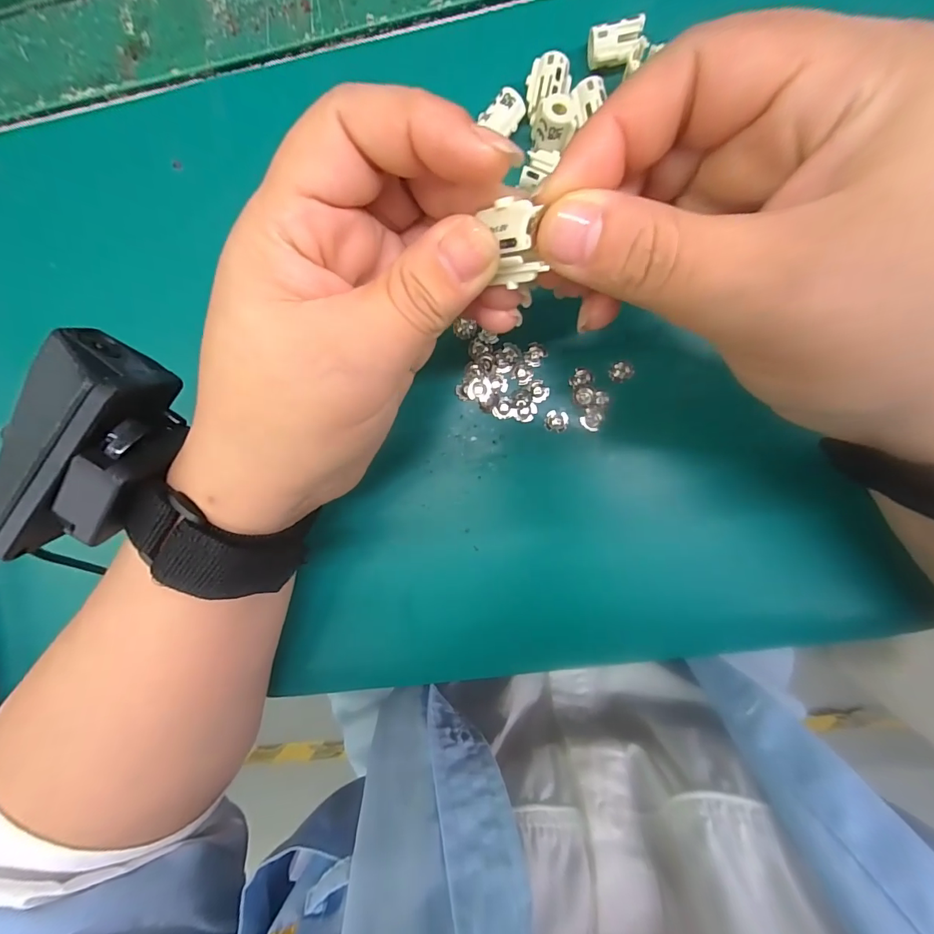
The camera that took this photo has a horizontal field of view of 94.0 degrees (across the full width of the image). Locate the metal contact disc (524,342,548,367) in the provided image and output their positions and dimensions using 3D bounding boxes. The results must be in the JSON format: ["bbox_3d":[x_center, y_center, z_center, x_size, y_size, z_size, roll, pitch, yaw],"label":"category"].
[{"bbox_3d":[0.032,-0.052,0.201,0.010,0.004,0.010,0,91,5],"label":"metal contact disc"}]

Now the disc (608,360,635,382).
[{"bbox_3d":[0.070,-0.043,0.198,0.010,0.004,0.010,0,91,5],"label":"disc"}]

